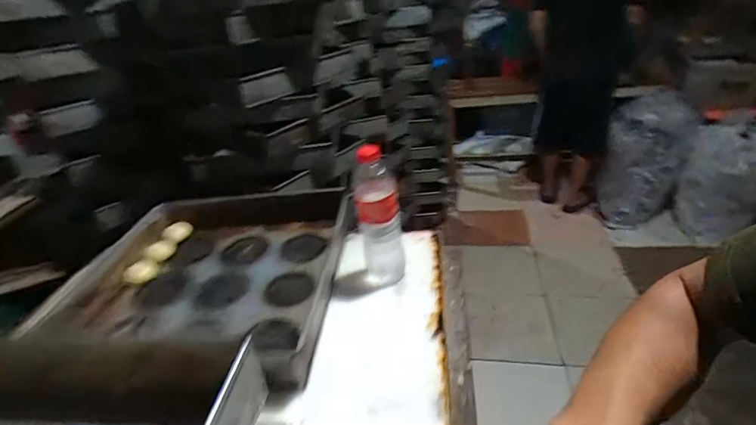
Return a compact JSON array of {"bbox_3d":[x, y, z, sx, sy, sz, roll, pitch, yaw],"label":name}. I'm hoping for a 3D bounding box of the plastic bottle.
[{"bbox_3d":[0.002,0.008,0.665,0.065,0.217,0.054,-5,29,3],"label":"plastic bottle"}]

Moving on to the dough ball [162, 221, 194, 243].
[{"bbox_3d":[-0.413,0.042,0.890,0.057,0.036,0.030,-17,31,-18],"label":"dough ball"}]

